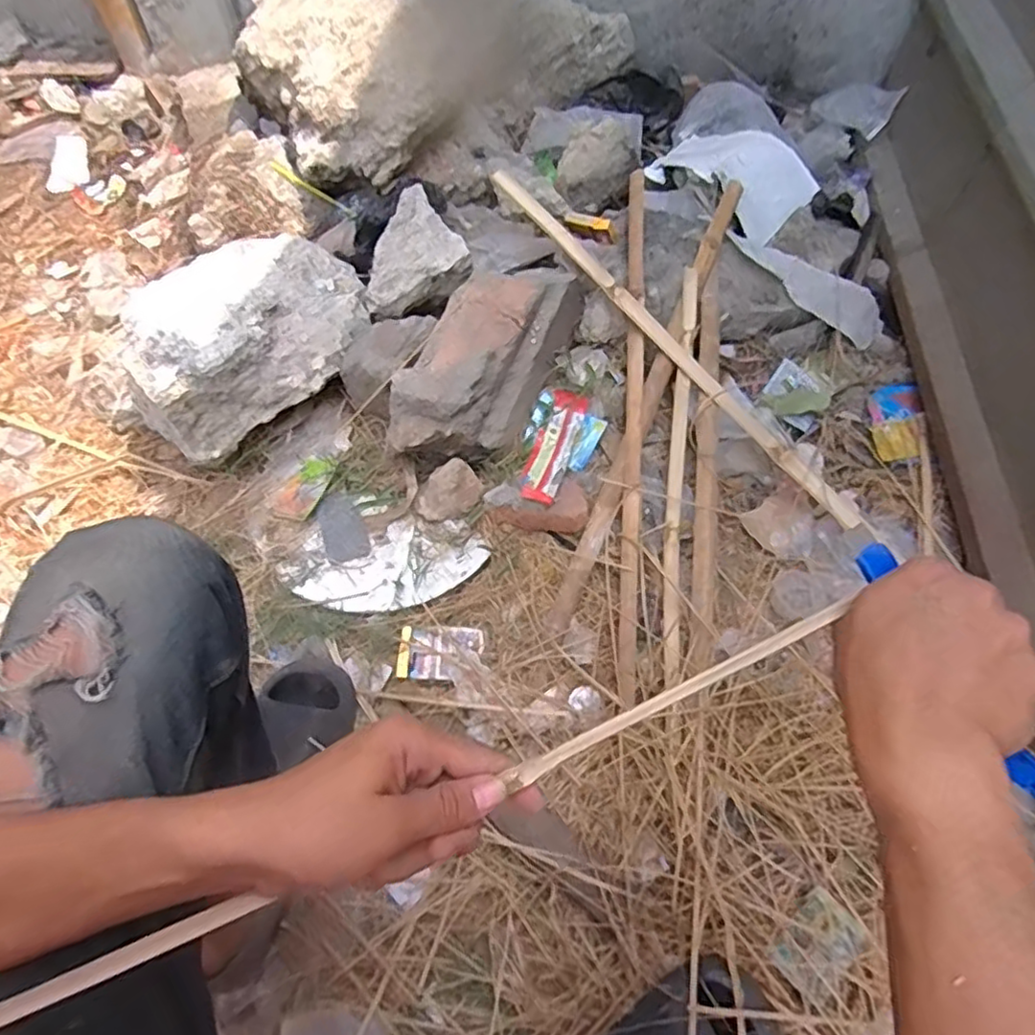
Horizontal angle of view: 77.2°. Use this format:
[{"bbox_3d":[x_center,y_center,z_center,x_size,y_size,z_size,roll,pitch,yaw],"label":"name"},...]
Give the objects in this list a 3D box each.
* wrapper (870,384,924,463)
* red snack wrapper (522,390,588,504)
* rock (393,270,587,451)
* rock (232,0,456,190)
[{"bbox_3d":[0.583,-0.150,0.998,0.073,0.012,0.151,4,59,15],"label":"wrapper"},{"bbox_3d":[0.051,-0.099,0.953,0.054,0.049,0.202,16,61,9],"label":"red snack wrapper"},{"bbox_3d":[-0.044,-0.232,0.937,0.154,0.113,0.349,25,63,14],"label":"rock"},{"bbox_3d":[-0.302,-0.769,1.099,0.282,0.168,0.387,-29,64,-15],"label":"rock"}]

